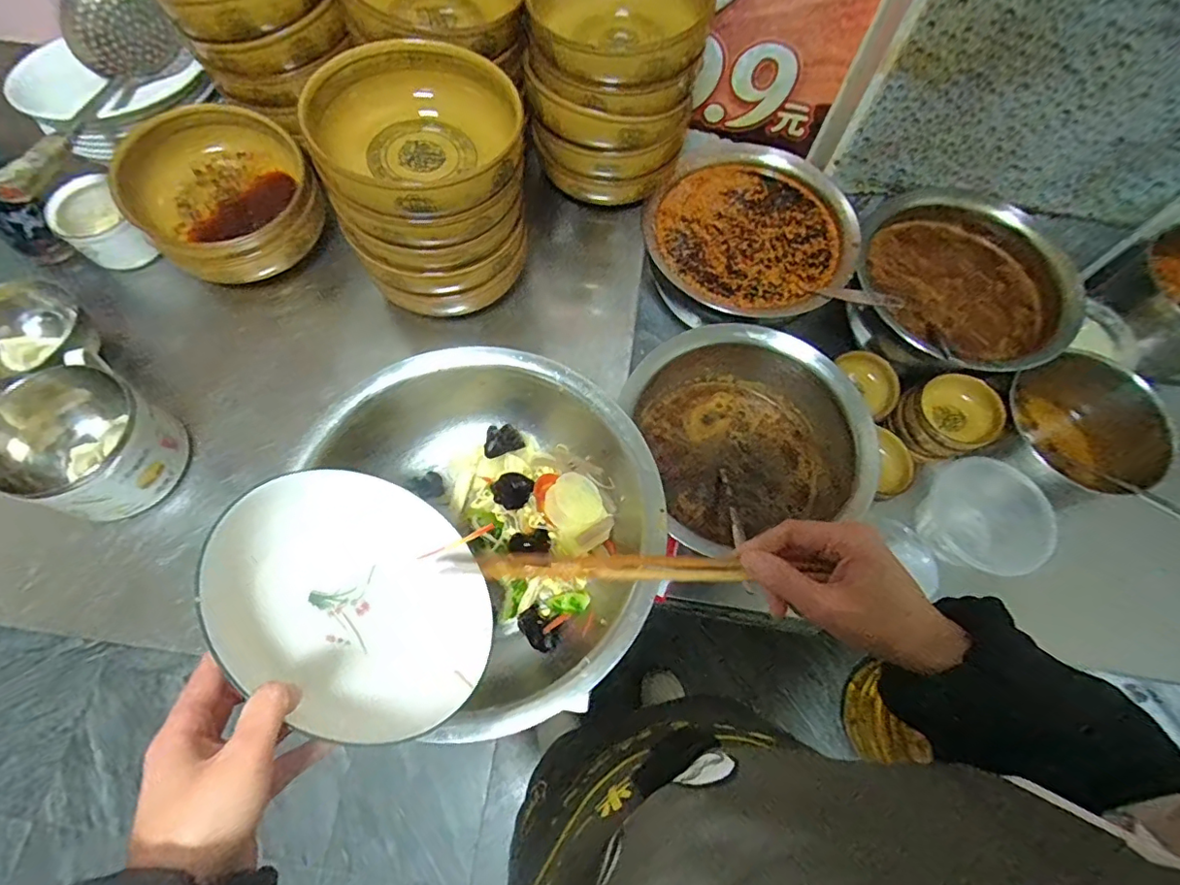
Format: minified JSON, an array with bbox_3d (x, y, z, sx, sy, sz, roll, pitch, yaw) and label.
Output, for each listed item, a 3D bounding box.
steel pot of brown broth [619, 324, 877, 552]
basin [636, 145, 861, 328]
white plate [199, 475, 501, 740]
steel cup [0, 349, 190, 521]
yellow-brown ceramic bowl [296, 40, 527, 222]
[{"bbox_3d":[0.186,-0.011,0.679,0.264,0.126,0.249,1,68,-2],"label":"steel pot of brown broth"},{"bbox_3d":[0.223,-0.284,0.778,0.275,0.077,0.278,1,68,-2],"label":"basin"},{"bbox_3d":[-0.160,0.105,0.393,0.199,0.040,0.184,29,37,-25],"label":"white plate"},{"bbox_3d":[-0.497,0.003,0.556,0.124,0.112,0.141,19,69,6],"label":"steel cup"},{"bbox_3d":[-0.163,-0.289,0.515,0.180,0.079,0.167,1,68,-2],"label":"yellow-brown ceramic bowl"}]

